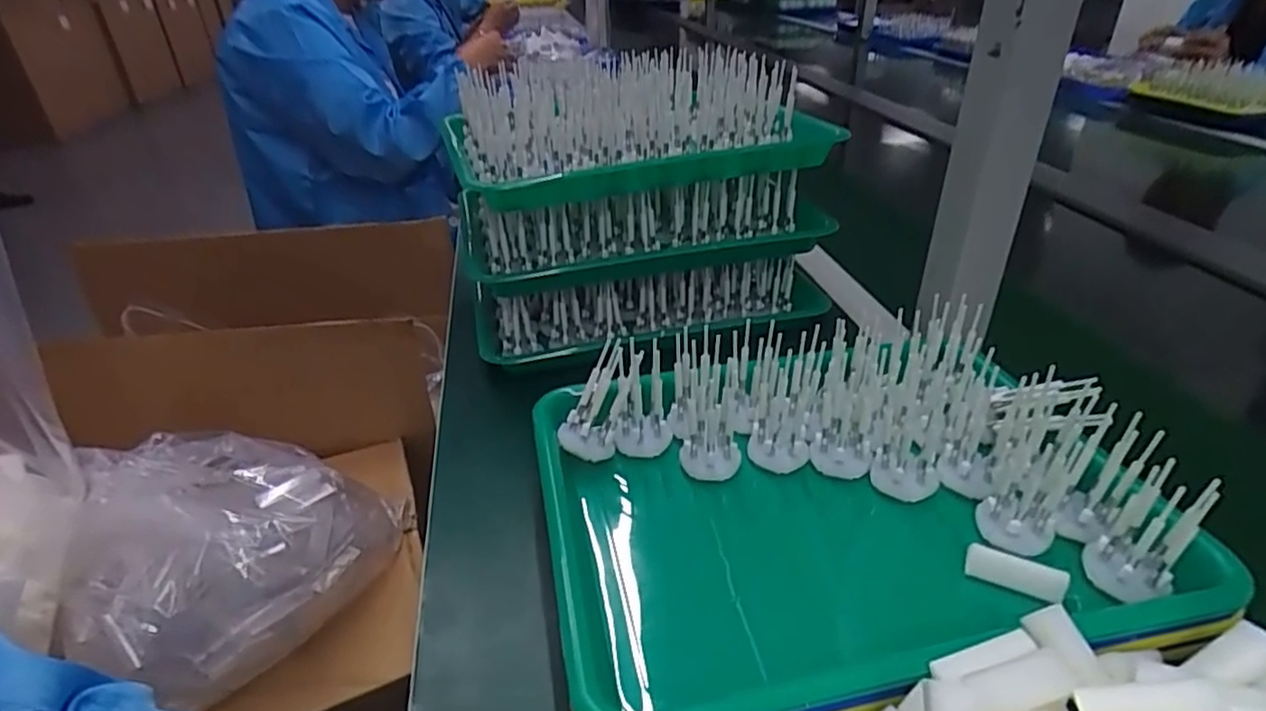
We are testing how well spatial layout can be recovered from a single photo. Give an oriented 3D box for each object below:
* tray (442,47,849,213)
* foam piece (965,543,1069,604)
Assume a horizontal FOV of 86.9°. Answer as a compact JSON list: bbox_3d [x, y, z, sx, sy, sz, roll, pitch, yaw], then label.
[{"bbox_3d":[0.001,-0.219,0.609,0.296,0.078,0.248,-13,34,-16],"label":"tray"},{"bbox_3d":[0.199,0.113,0.347,0.046,0.014,0.011,15,37,26],"label":"foam piece"}]

